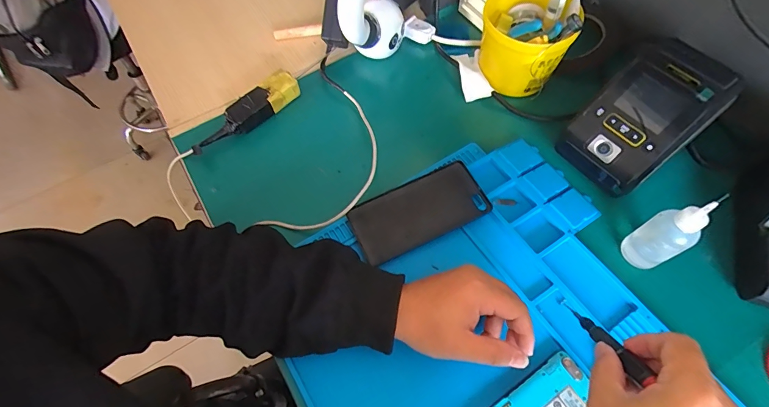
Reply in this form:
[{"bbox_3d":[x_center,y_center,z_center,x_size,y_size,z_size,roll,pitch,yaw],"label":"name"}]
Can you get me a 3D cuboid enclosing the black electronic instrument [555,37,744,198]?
[{"bbox_3d":[0.269,-0.085,0.397,0.137,0.097,0.092,-35,66,-15],"label":"black electronic instrument"}]

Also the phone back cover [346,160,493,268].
[{"bbox_3d":[0.037,0.008,0.407,0.142,0.007,0.071,-25,64,-11],"label":"phone back cover"}]

